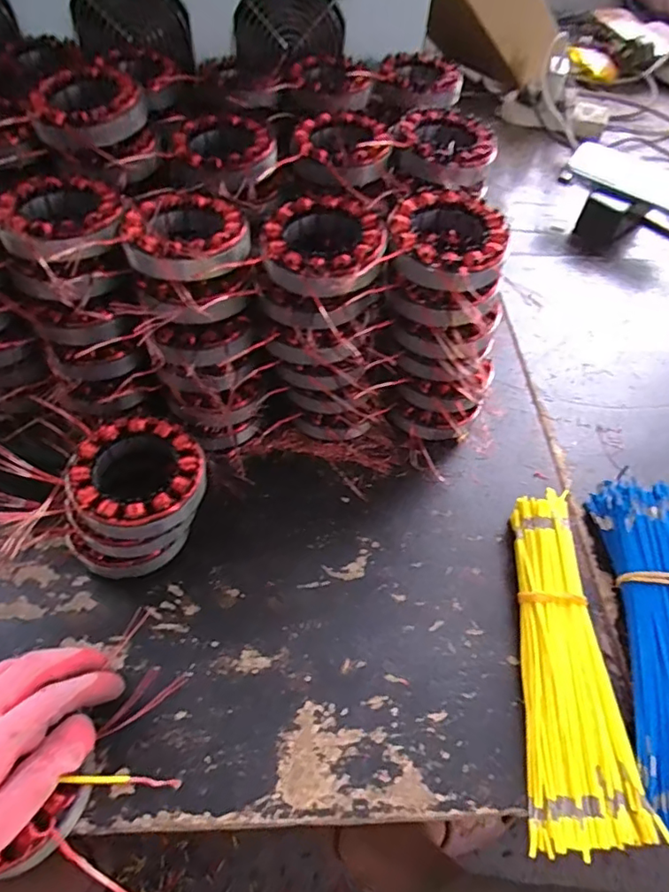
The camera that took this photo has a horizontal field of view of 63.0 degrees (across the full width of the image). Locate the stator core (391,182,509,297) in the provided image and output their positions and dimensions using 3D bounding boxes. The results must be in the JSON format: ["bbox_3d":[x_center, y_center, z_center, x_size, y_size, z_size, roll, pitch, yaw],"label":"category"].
[{"bbox_3d":[0.083,-0.146,0.398,0.082,0.035,0.095,25,56,12],"label":"stator core"}]

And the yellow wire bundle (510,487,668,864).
[{"bbox_3d":[0.171,0.147,0.393,0.072,0.025,0.238,8,53,2],"label":"yellow wire bundle"}]

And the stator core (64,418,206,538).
[{"bbox_3d":[-0.137,0.022,0.380,0.086,0.033,0.084,3,54,-4],"label":"stator core"}]

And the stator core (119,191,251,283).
[{"bbox_3d":[-0.105,-0.151,0.391,0.086,0.027,0.097,12,54,3],"label":"stator core"}]

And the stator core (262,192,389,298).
[{"bbox_3d":[-0.009,-0.138,0.392,0.087,0.038,0.099,12,54,4],"label":"stator core"}]

